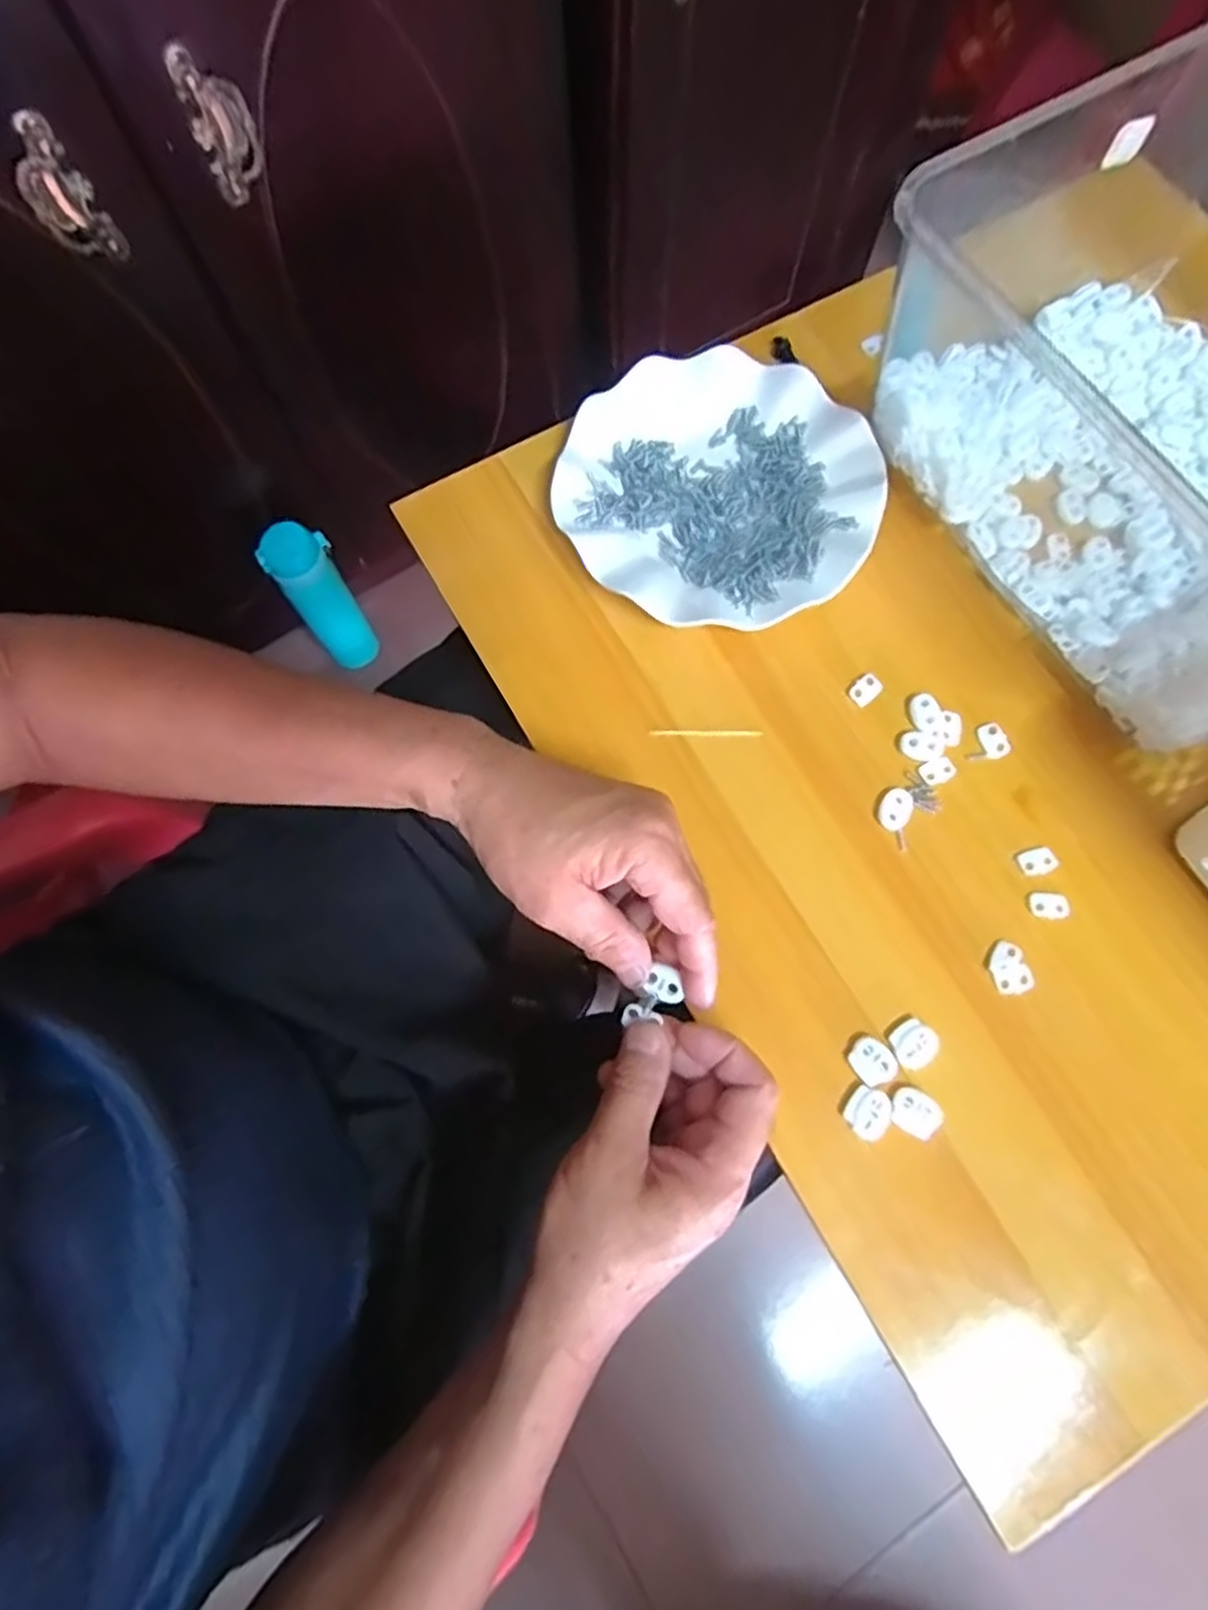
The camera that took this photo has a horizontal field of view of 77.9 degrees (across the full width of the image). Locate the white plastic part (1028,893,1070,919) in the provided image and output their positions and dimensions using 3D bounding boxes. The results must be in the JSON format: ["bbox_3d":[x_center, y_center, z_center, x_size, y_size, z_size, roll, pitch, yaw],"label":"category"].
[{"bbox_3d":[0.229,0.052,0.385,0.019,0.004,0.013,0,74,0],"label":"white plastic part"}]

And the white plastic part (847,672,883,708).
[{"bbox_3d":[0.147,-0.065,0.418,0.019,0.004,0.014,-38,78,-10],"label":"white plastic part"}]

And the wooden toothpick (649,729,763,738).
[{"bbox_3d":[0.057,-0.040,0.416,0.061,0.004,0.004,1,74,0],"label":"wooden toothpick"}]

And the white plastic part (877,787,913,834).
[{"bbox_3d":[0.156,0.002,0.397,0.017,0.004,0.025,23,75,6],"label":"white plastic part"}]

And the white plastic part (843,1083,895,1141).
[{"bbox_3d":[0.126,0.146,0.355,0.021,0.004,0.023,34,77,9],"label":"white plastic part"}]

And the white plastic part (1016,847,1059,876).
[{"bbox_3d":[0.227,0.029,0.391,0.019,0.004,0.012,-16,75,-5],"label":"white plastic part"}]

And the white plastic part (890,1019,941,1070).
[{"bbox_3d":[0.151,0.118,0.367,0.023,0.011,0.020,-37,77,-10],"label":"white plastic part"}]

